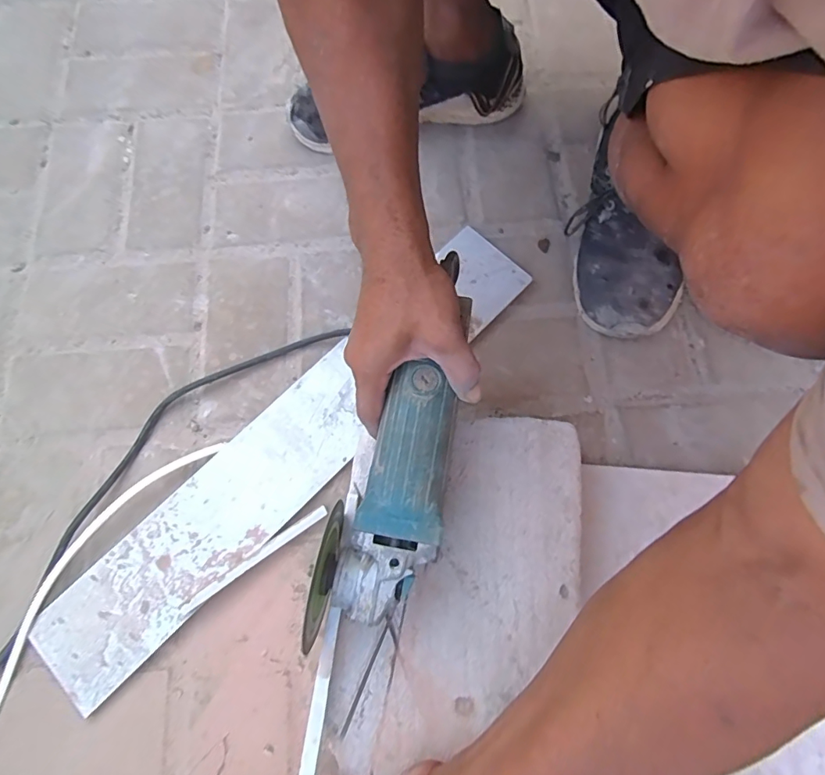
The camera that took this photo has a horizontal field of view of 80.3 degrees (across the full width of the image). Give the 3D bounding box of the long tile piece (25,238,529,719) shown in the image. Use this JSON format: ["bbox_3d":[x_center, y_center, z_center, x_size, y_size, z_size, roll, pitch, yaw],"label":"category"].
[{"bbox_3d":[-0.109,0.052,0.500,0.098,0.013,0.594,42,77,13],"label":"long tile piece"}]

